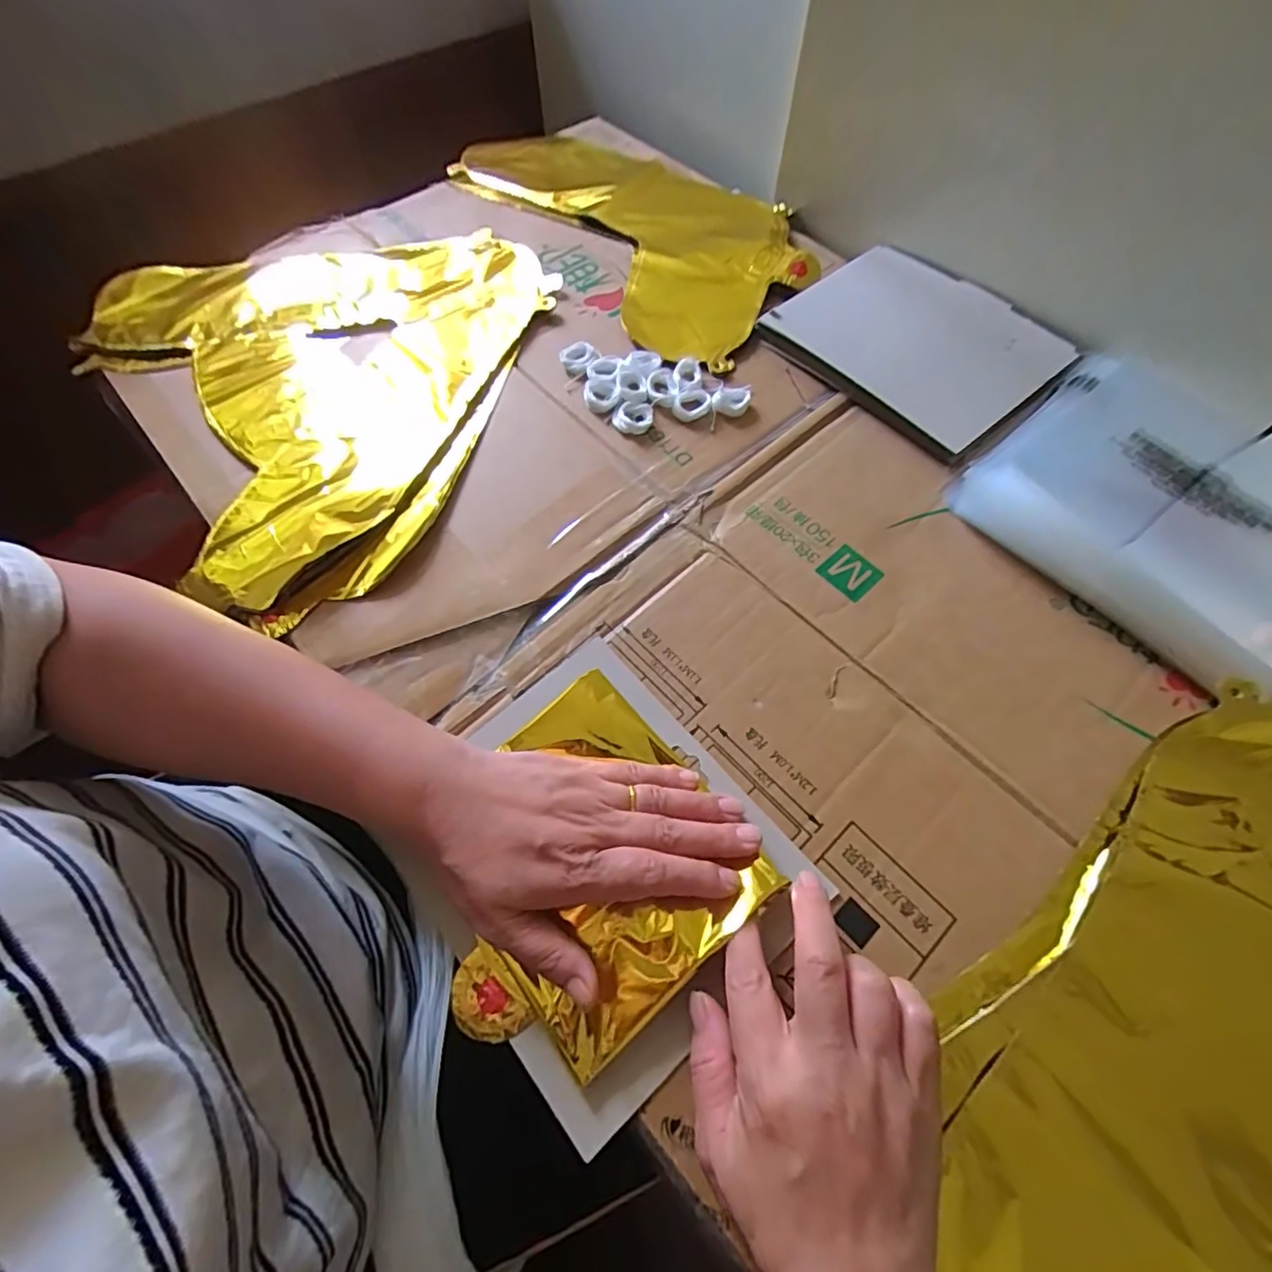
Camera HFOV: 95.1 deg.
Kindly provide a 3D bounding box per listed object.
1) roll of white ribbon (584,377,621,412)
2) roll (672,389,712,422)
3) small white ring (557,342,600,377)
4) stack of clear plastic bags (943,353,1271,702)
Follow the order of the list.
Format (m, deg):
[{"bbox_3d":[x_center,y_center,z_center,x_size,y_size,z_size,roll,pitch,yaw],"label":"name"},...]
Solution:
[{"bbox_3d":[-0.025,-0.185,0.446,0.027,0.008,0.029,0,64,1],"label":"roll of white ribbon"},{"bbox_3d":[0.042,-0.176,0.441,0.029,0.007,0.024,-24,66,-11],"label":"roll"},{"bbox_3d":[-0.046,-0.222,0.465,0.030,0.012,0.029,0,64,0],"label":"small white ring"},{"bbox_3d":[0.364,-0.086,0.387,0.232,0.030,0.226,-40,70,-17],"label":"stack of clear plastic bags"}]

